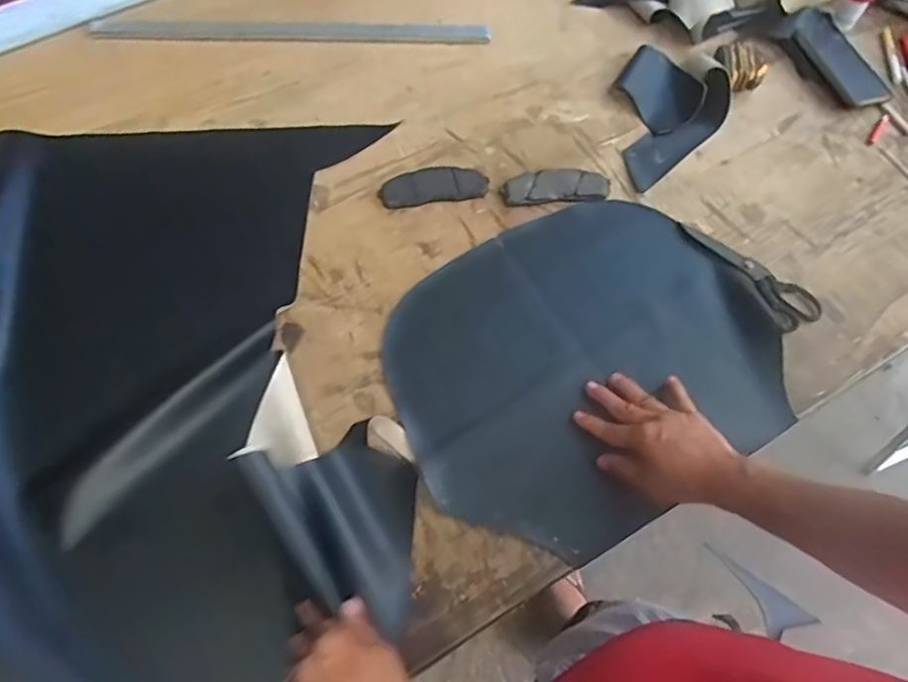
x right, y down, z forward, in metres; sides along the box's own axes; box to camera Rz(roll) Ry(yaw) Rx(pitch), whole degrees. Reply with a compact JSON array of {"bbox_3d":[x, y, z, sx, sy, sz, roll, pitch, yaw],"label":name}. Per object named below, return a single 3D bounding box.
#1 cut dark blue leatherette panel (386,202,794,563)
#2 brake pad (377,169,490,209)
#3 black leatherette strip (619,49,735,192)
[{"bbox_3d":[0.150,0.014,0.707,0.446,0.014,0.375,-28,68,-14],"label":"cut dark blue leatherette panel"},{"bbox_3d":[-0.027,-0.208,0.810,0.143,0.015,0.054,-13,65,-8],"label":"brake pad"},{"bbox_3d":[0.303,-0.332,0.863,0.163,0.052,0.268,23,66,10],"label":"black leatherette strip"}]

